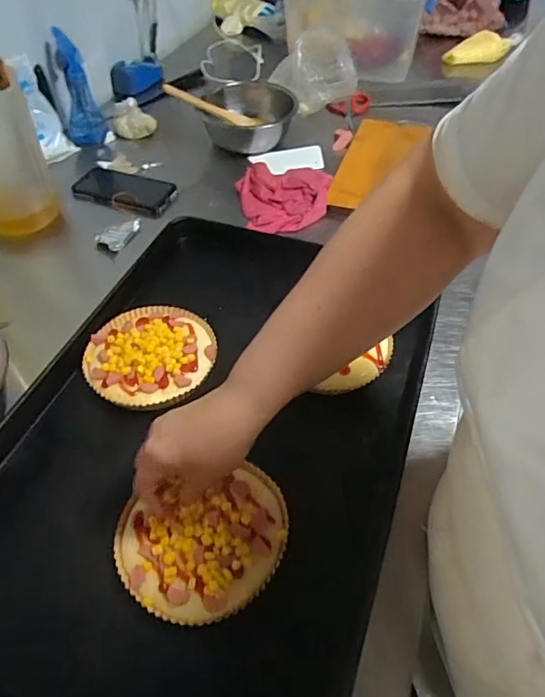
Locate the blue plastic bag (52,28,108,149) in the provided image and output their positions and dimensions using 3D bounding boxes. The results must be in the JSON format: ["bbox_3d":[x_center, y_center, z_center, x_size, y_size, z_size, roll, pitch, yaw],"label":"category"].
[{"bbox_3d":[-0.342,-0.455,0.895,0.064,0.165,0.082,-16,52,-14],"label":"blue plastic bag"}]

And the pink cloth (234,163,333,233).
[{"bbox_3d":[0.022,-0.240,0.812,0.142,0.038,0.148,-9,50,-9],"label":"pink cloth"}]

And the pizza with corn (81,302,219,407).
[{"bbox_3d":[-0.141,0.005,0.594,0.144,0.035,0.152,0,49,-1],"label":"pizza with corn"}]

